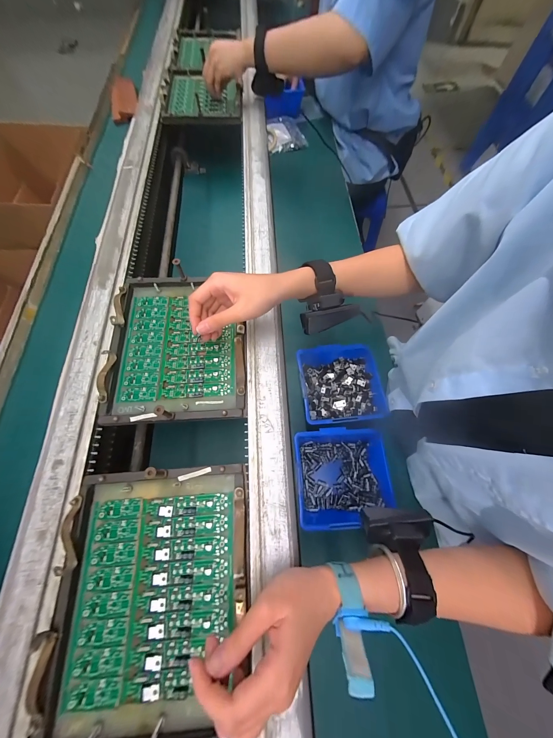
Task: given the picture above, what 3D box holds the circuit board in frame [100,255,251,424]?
[{"bbox_3d":[-0.133,-0.037,0.346,0.176,0.024,0.216,-3,68,-3],"label":"circuit board in frame"}]

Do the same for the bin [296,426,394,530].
[{"bbox_3d":[0.093,0.152,0.363,0.133,0.059,0.122,-2,69,-2],"label":"bin"}]

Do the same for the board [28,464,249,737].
[{"bbox_3d":[-0.120,0.215,0.246,0.177,0.024,0.214,-1,68,-3],"label":"board"}]

